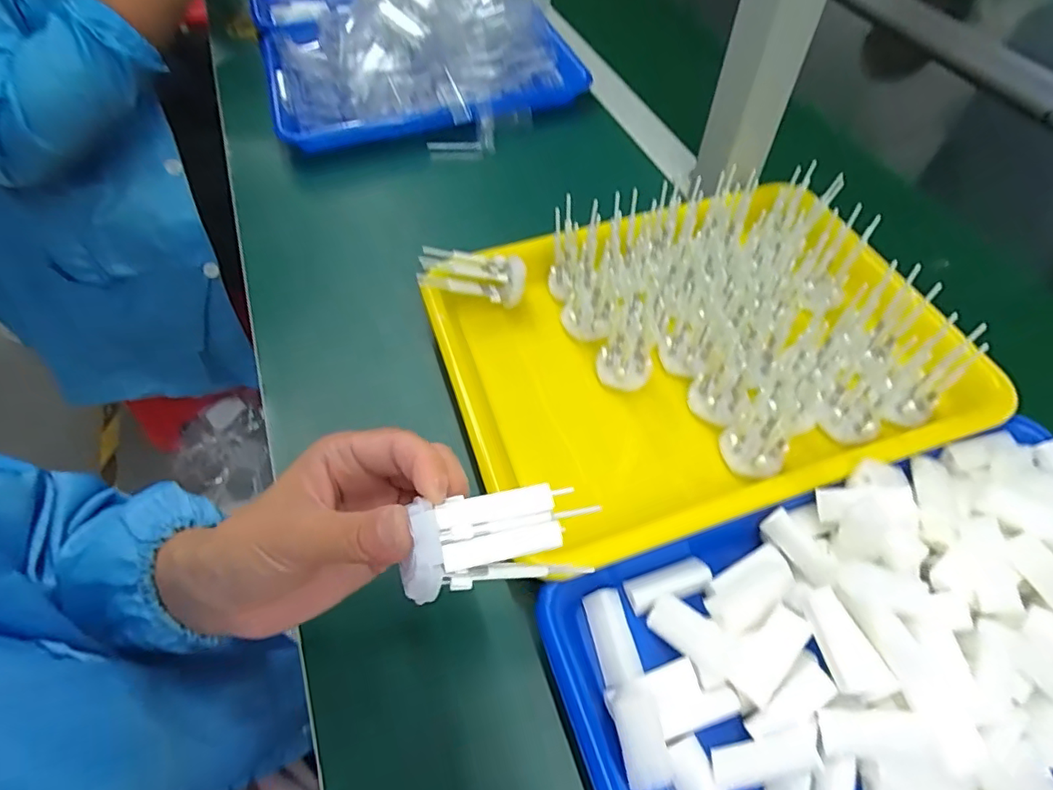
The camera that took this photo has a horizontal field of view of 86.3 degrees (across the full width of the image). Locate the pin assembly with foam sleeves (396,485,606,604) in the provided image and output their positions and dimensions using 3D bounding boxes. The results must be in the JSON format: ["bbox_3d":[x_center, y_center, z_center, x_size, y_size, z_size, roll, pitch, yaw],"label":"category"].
[{"bbox_3d":[-0.011,0.056,0.214,0.069,0.030,0.029,-10,56,-7],"label":"pin assembly with foam sleeves"}]

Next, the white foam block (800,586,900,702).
[{"bbox_3d":[0.154,0.120,0.271,0.024,0.016,0.049,-15,57,-10],"label":"white foam block"}]

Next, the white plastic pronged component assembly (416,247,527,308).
[{"bbox_3d":[-0.039,-0.089,0.404,0.075,0.028,0.025,3,56,2],"label":"white plastic pronged component assembly"}]

